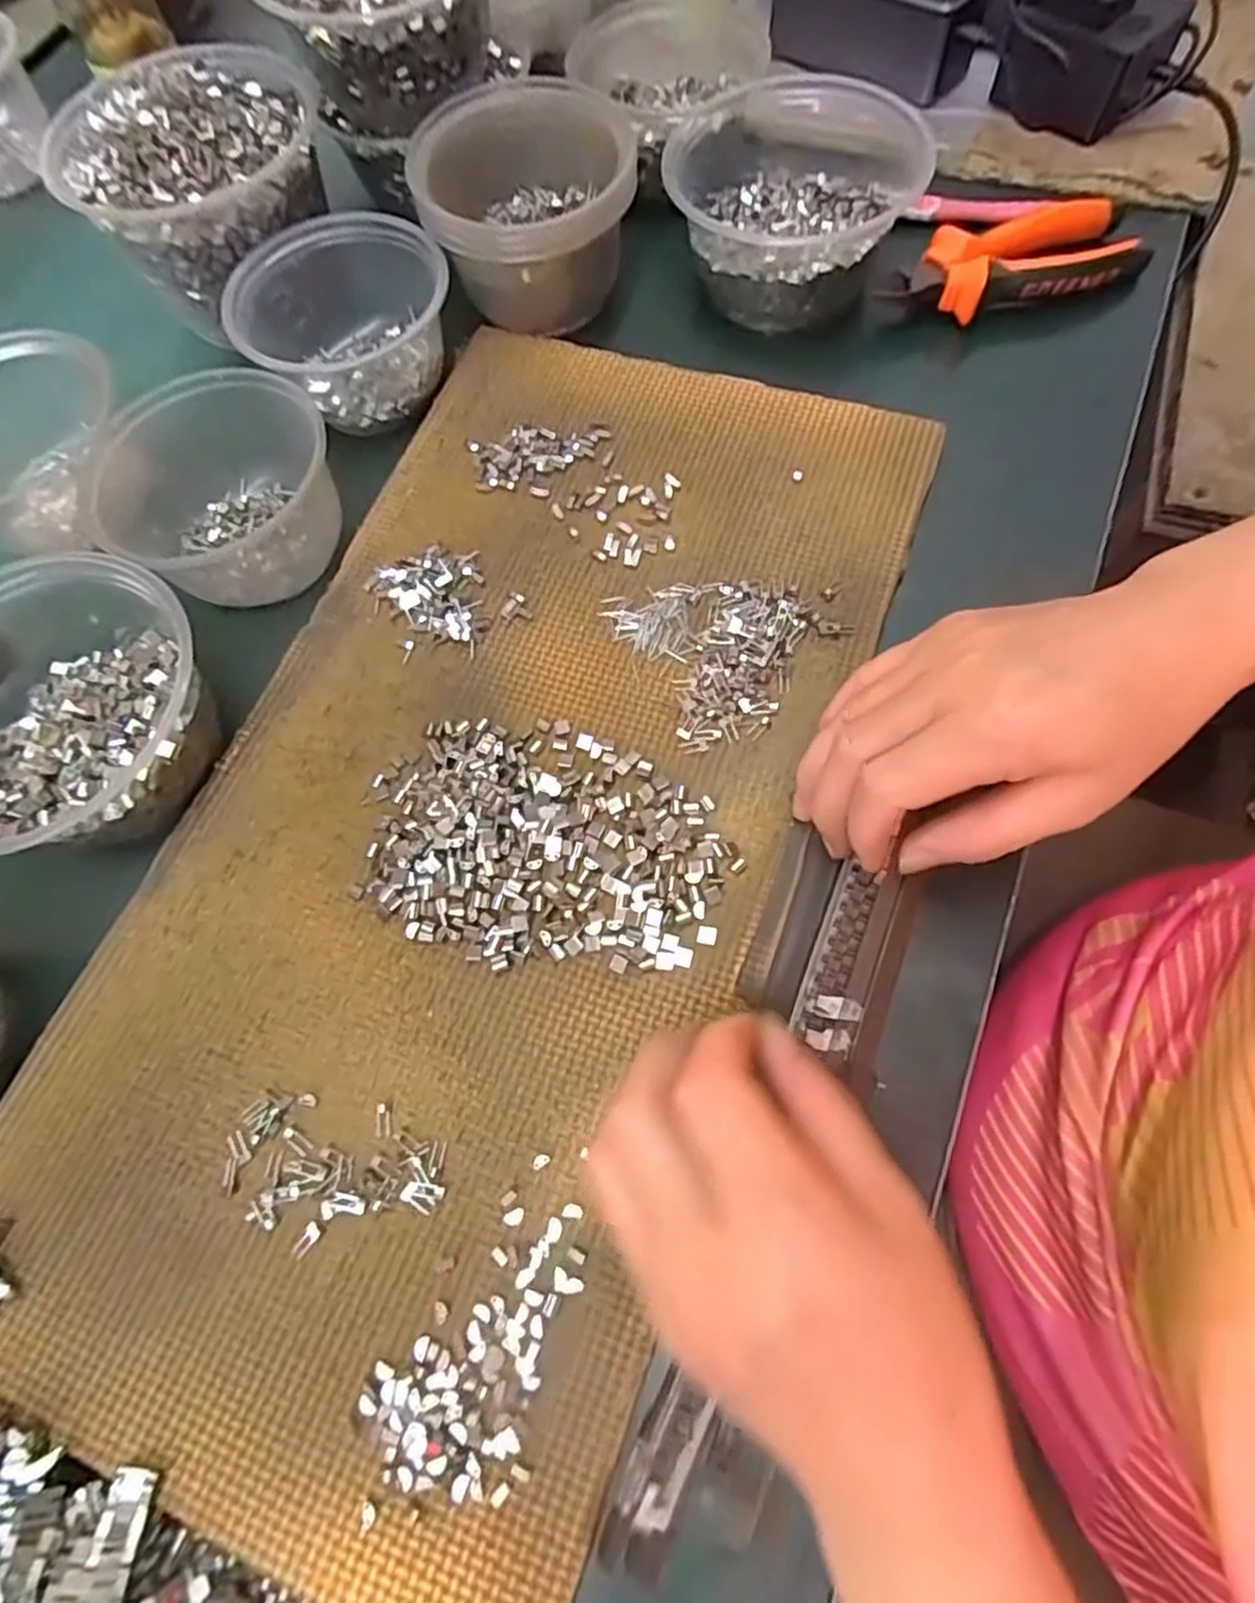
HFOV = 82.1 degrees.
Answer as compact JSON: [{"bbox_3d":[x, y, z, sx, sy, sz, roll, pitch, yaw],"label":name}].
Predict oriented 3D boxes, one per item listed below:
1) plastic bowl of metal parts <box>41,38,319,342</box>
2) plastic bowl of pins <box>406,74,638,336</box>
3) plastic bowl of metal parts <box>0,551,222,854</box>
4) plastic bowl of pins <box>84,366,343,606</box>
[{"bbox_3d":[-0.238,-0.352,0.408,0.137,0.067,0.129,-1,70,3],"label":"plastic bowl of metal parts"},{"bbox_3d":[-0.055,-0.319,0.398,0.106,0.069,0.102,-1,70,3],"label":"plastic bowl of pins"},{"bbox_3d":[-0.263,-0.041,0.317,0.151,0.052,0.129,10,71,7],"label":"plastic bowl of metal parts"},{"bbox_3d":[-0.208,-0.163,0.362,0.109,0.047,0.105,-1,70,3],"label":"plastic bowl of pins"}]

